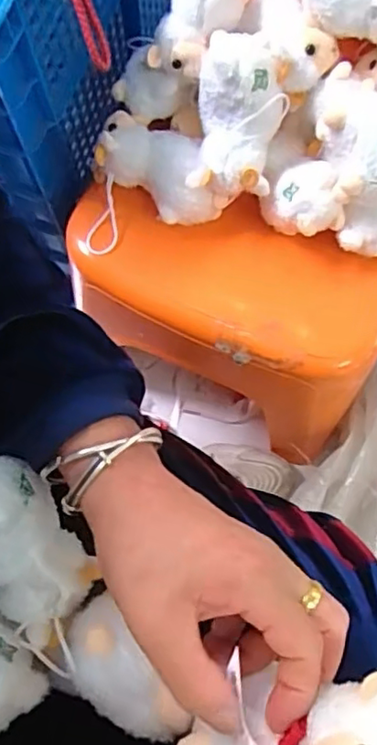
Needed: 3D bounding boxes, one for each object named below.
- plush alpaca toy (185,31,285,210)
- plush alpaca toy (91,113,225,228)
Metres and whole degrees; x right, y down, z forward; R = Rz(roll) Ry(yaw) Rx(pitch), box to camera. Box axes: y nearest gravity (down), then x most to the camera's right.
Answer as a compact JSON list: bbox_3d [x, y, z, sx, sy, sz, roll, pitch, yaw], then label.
[{"bbox_3d":[0.044,-0.221,0.529,0.074,0.098,0.108,6,75,2],"label":"plush alpaca toy"},{"bbox_3d":[-0.024,-0.185,0.576,0.116,0.075,0.063,28,77,8],"label":"plush alpaca toy"}]

